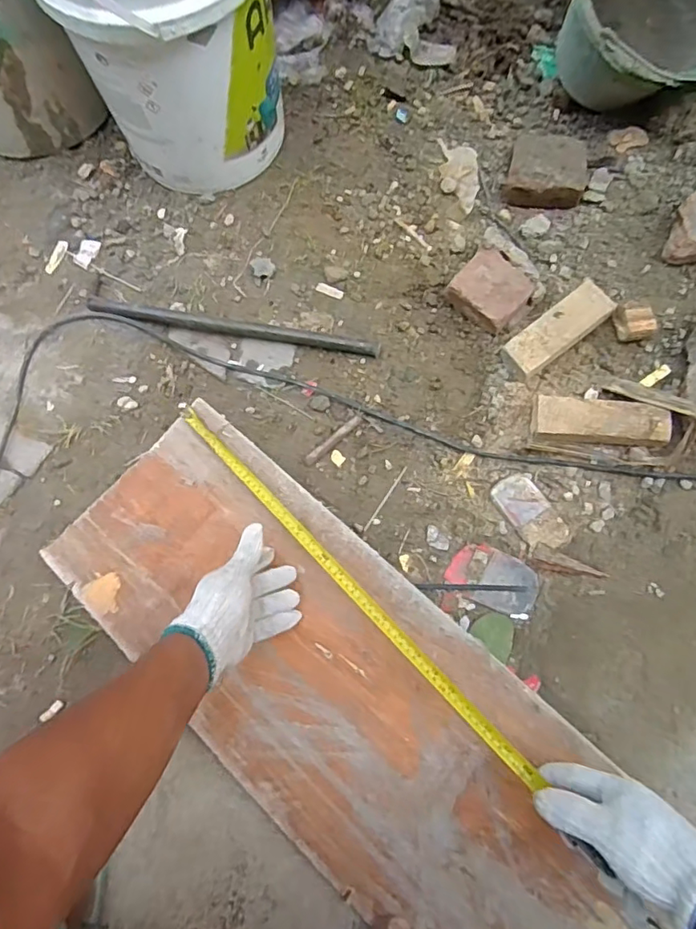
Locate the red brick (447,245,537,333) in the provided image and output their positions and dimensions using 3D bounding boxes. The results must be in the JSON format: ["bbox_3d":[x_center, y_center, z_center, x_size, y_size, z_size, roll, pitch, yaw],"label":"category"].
[{"bbox_3d":[0.208,-0.253,0.806,0.103,0.049,0.094,43,80,10],"label":"red brick"}]

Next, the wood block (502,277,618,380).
[{"bbox_3d":[0.300,-0.192,0.781,0.170,0.033,0.060,-38,79,-8],"label":"wood block"}]

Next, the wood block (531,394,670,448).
[{"bbox_3d":[0.342,-0.057,0.737,0.170,0.039,0.062,8,75,3],"label":"wood block"}]

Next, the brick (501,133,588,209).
[{"bbox_3d":[0.313,-0.464,0.857,0.123,0.052,0.122,9,75,4],"label":"brick"}]

